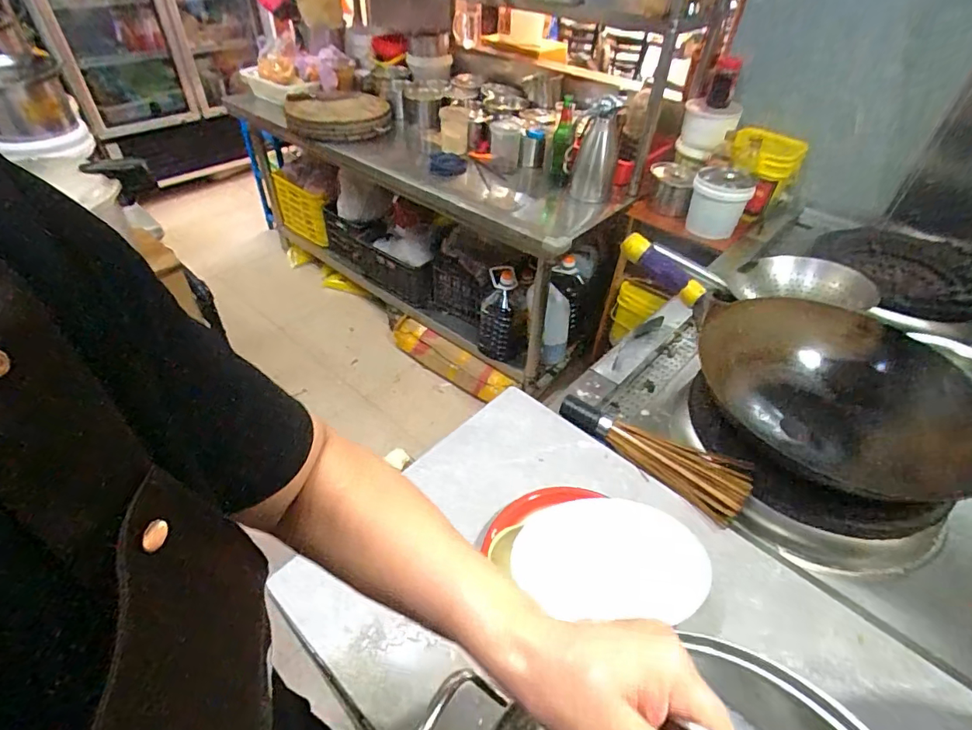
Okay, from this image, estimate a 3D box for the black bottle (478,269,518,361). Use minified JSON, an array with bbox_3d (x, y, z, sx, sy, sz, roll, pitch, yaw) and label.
[{"bbox_3d":[0.038,-0.174,1.775,0.117,0.341,0.106,1,43,-3],"label":"black bottle"}]

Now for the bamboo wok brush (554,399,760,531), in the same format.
[{"bbox_3d":[0.247,0.134,0.773,0.307,0.045,0.087,26,48,22],"label":"bamboo wok brush"}]

